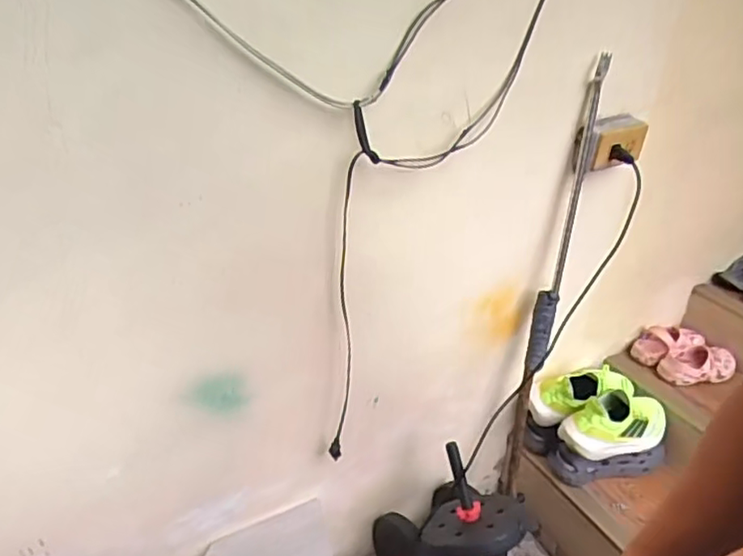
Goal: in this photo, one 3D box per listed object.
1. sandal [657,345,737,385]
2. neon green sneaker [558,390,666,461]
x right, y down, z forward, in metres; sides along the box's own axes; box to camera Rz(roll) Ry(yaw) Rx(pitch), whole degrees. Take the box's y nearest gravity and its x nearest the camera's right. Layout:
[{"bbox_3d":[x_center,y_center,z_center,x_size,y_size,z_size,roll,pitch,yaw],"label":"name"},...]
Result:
[{"bbox_3d":[0.803,0.218,1.525,0.189,0.066,0.093,0,30,-7],"label":"sandal"},{"bbox_3d":[0.546,0.314,1.347,0.293,0.124,0.091,1,28,-32],"label":"neon green sneaker"}]

